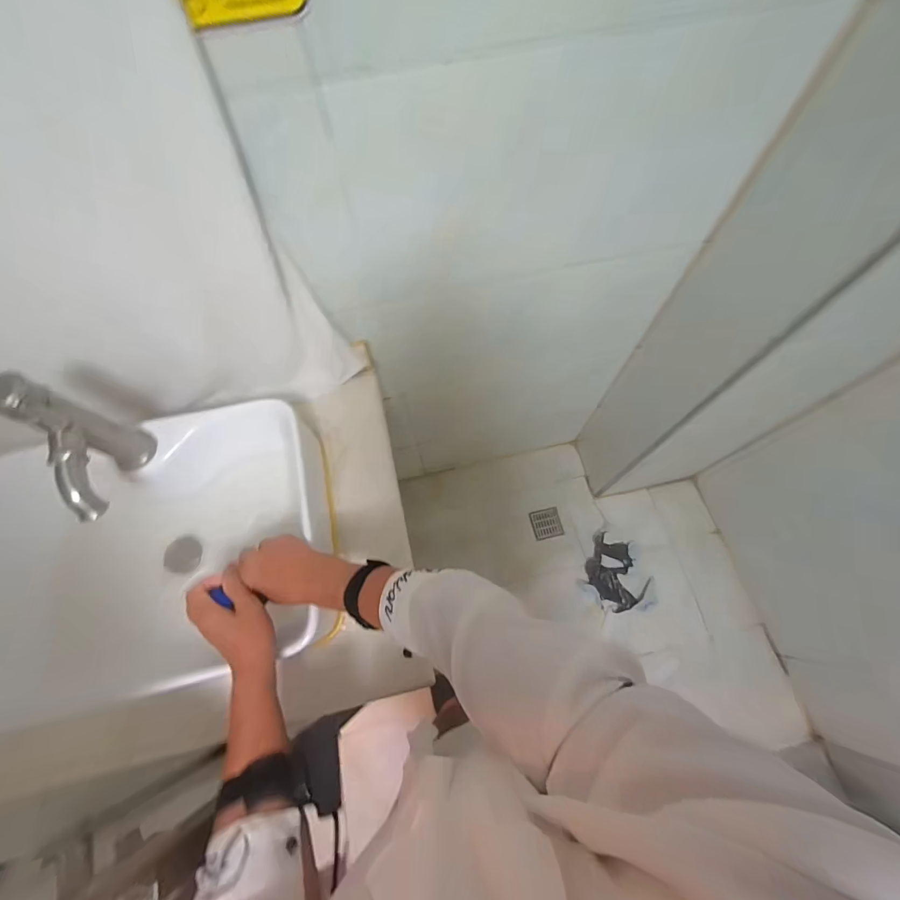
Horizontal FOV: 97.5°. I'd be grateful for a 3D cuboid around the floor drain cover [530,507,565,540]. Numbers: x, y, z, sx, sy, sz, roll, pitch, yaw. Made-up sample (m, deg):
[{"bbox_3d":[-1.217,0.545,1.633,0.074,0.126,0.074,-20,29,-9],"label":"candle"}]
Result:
[{"bbox_3d":[0.341,0.260,1.389,0.099,0.004,0.100,-16,66,10],"label":"floor drain cover"}]

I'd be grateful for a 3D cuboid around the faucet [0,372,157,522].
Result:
[{"bbox_3d":[-0.430,0.009,0.473,0.052,0.190,0.149,-28,70,-8],"label":"faucet"}]

